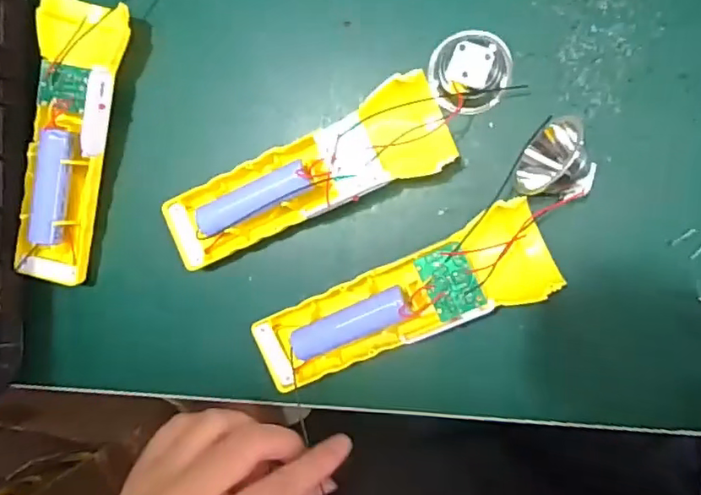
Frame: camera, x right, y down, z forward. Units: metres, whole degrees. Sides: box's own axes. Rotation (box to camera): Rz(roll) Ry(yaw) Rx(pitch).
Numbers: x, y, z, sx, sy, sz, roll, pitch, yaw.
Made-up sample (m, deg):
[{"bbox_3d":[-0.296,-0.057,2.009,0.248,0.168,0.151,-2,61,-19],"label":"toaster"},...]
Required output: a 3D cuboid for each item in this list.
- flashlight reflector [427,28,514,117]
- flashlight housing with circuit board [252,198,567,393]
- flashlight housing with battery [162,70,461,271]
[{"bbox_3d":[0.063,-0.092,0.295,0.042,0.027,0.036,7,93,9],"label":"flashlight reflector"},{"bbox_3d":[0.027,0.028,0.302,0.164,0.025,0.047,-23,88,9],"label":"flashlight housing with circuit board"},{"bbox_3d":[-0.026,-0.037,0.307,0.164,0.028,0.048,-23,88,9],"label":"flashlight housing with battery"}]

